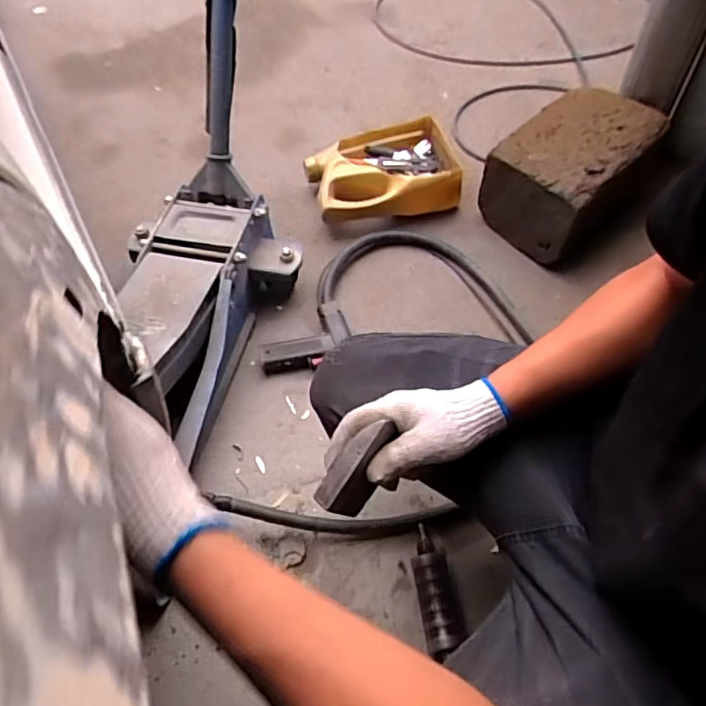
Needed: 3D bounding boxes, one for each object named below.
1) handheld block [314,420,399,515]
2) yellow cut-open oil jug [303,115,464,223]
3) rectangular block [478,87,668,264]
[{"bbox_3d":[0.003,0.097,0.491,0.036,0.028,0.084,28,93,20],"label":"handheld block"},{"bbox_3d":[0.067,-0.380,1.201,0.306,0.082,0.219,-11,57,-5],"label":"yellow cut-open oil jug"},{"bbox_3d":[0.424,-0.355,1.119,0.330,0.154,0.215,-40,64,-21],"label":"rectangular block"}]

